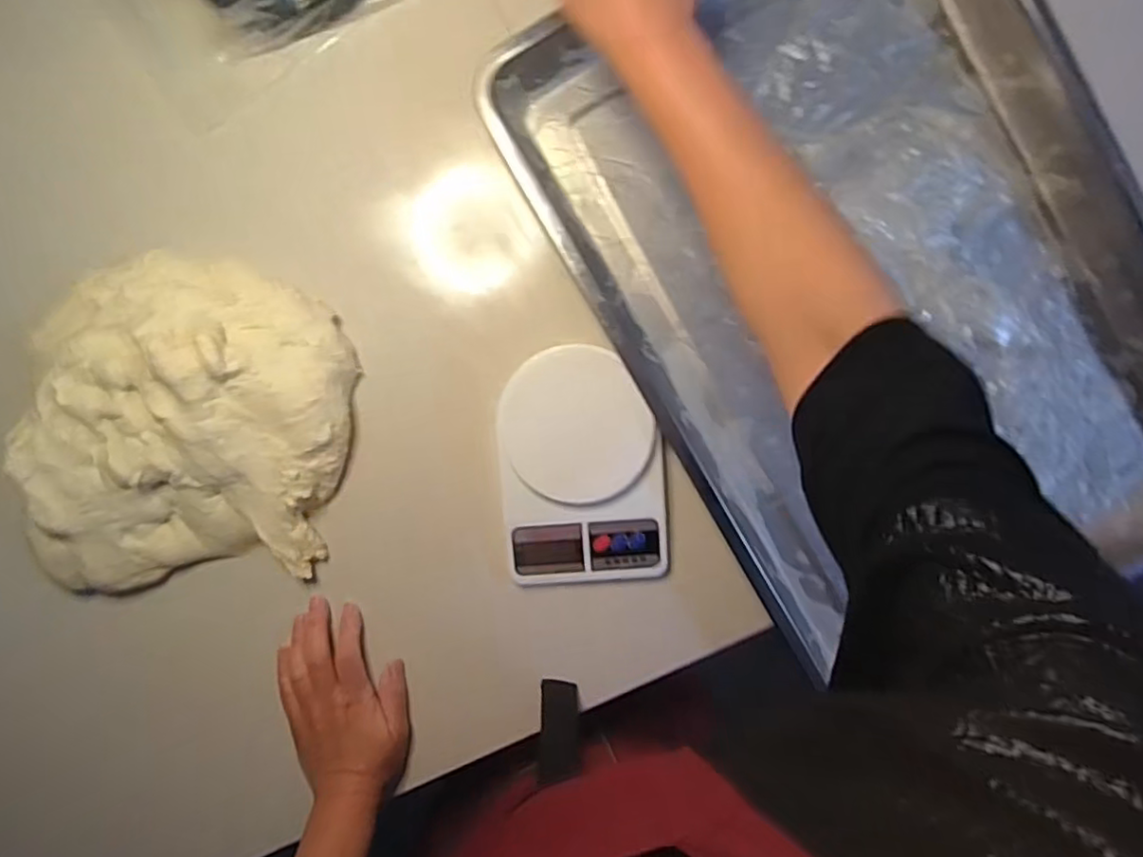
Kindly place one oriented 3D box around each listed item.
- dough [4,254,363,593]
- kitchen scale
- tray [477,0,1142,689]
[{"bbox_3d":[-0.311,0.001,0.511,0.260,0.086,0.264,-2,94,1],"label":"dough"},{"bbox_3d":[0.008,0.034,0.521,0.130,0.042,0.194,-5,94,1],"label":"kitchen scale"},{"bbox_3d":[0.249,-0.118,0.503,0.420,0.051,0.595,-31,95,4],"label":"tray"}]

